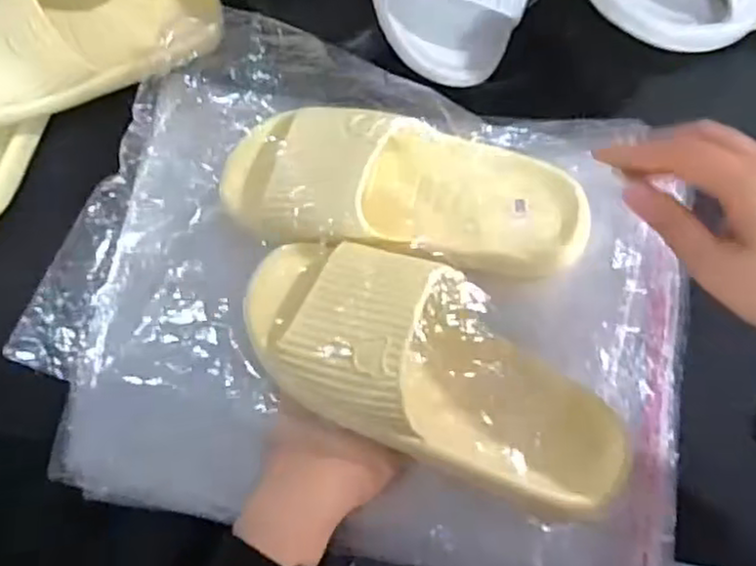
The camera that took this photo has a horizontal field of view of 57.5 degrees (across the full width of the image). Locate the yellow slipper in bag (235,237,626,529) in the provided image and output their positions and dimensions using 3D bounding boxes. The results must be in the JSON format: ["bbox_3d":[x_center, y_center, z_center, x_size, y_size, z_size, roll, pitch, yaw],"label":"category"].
[{"bbox_3d":[0.029,0.052,0.408,0.246,0.063,0.099,29,72,10],"label":"yellow slipper in bag"}]

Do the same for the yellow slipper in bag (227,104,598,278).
[{"bbox_3d":[0.014,-0.058,0.458,0.253,0.056,0.092,13,69,8],"label":"yellow slipper in bag"}]

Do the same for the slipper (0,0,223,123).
[{"bbox_3d":[-0.234,-0.183,0.501,0.251,0.071,0.092,-19,68,-22],"label":"slipper"}]

